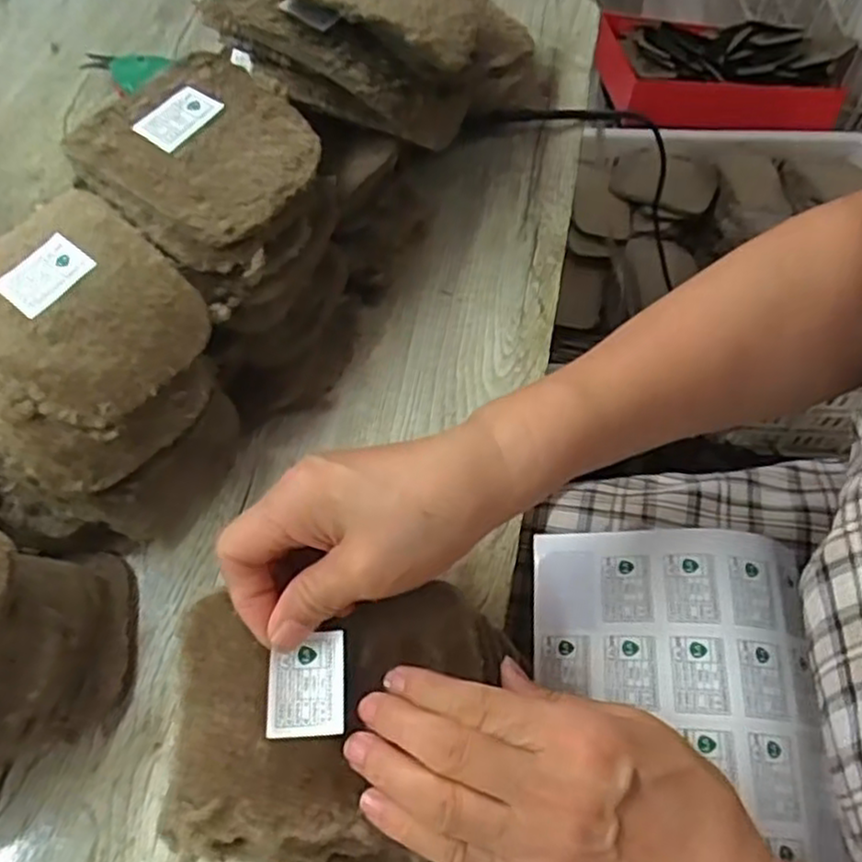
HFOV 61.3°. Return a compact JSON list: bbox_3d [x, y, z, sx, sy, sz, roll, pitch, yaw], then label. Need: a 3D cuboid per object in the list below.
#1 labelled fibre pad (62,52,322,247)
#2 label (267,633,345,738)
[{"bbox_3d":[-0.120,-0.150,0.380,0.118,0.016,0.093,40,68,21],"label":"labelled fibre pad"},{"bbox_3d":[-0.050,0.102,0.294,0.030,0.004,0.039,0,63,-7],"label":"label"}]

